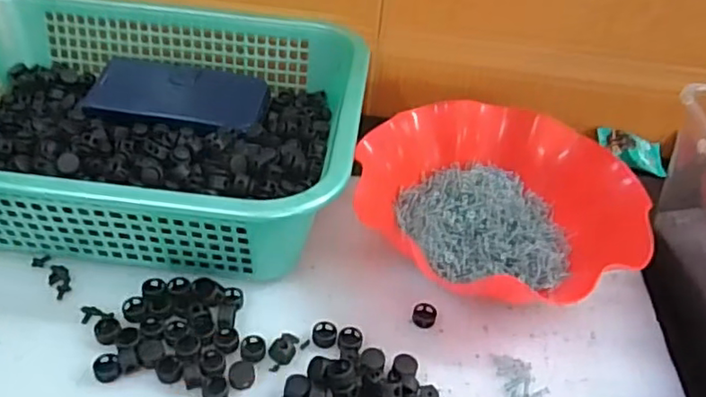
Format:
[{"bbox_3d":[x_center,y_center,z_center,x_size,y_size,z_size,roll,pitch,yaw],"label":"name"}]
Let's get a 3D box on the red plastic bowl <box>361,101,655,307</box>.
[{"bbox_3d":[0.122,0.004,0.512,0.206,0.051,0.225,-28,52,-32],"label":"red plastic bowl"}]

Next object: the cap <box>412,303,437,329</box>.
[{"bbox_3d":[0.053,0.086,0.455,0.017,0.007,0.018,4,42,-3],"label":"cap"}]

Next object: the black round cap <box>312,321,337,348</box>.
[{"bbox_3d":[-0.020,0.096,0.435,0.017,0.010,0.015,1,42,-6],"label":"black round cap"}]

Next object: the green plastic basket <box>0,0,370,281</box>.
[{"bbox_3d":[-0.188,-0.074,0.527,0.383,0.091,0.291,5,42,-1],"label":"green plastic basket"}]

